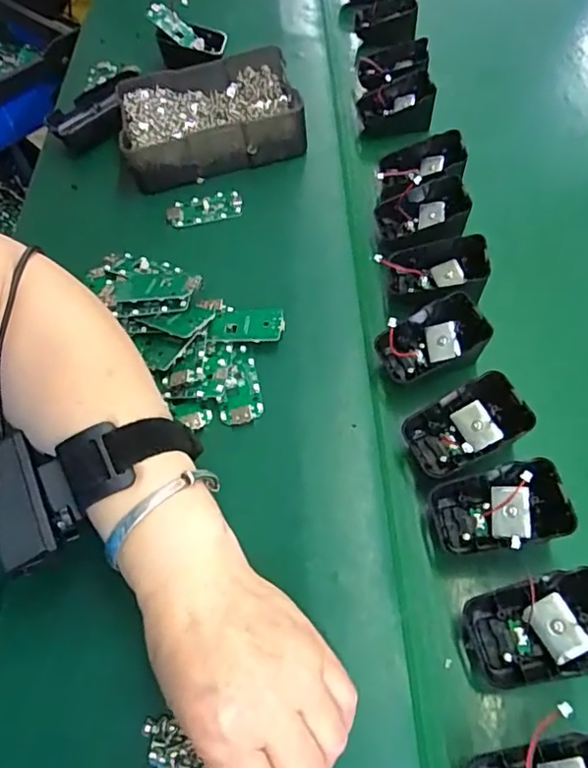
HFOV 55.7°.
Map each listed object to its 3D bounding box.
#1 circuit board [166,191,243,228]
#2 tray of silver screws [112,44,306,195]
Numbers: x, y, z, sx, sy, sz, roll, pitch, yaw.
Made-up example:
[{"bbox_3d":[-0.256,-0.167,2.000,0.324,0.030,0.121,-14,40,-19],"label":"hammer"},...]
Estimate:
[{"bbox_3d":[-0.078,-0.153,0.483,0.065,0.006,0.029,-7,58,0],"label":"circuit board"},{"bbox_3d":[-0.078,-0.248,0.519,0.159,0.049,0.121,-9,58,-2],"label":"tray of silver screws"}]

